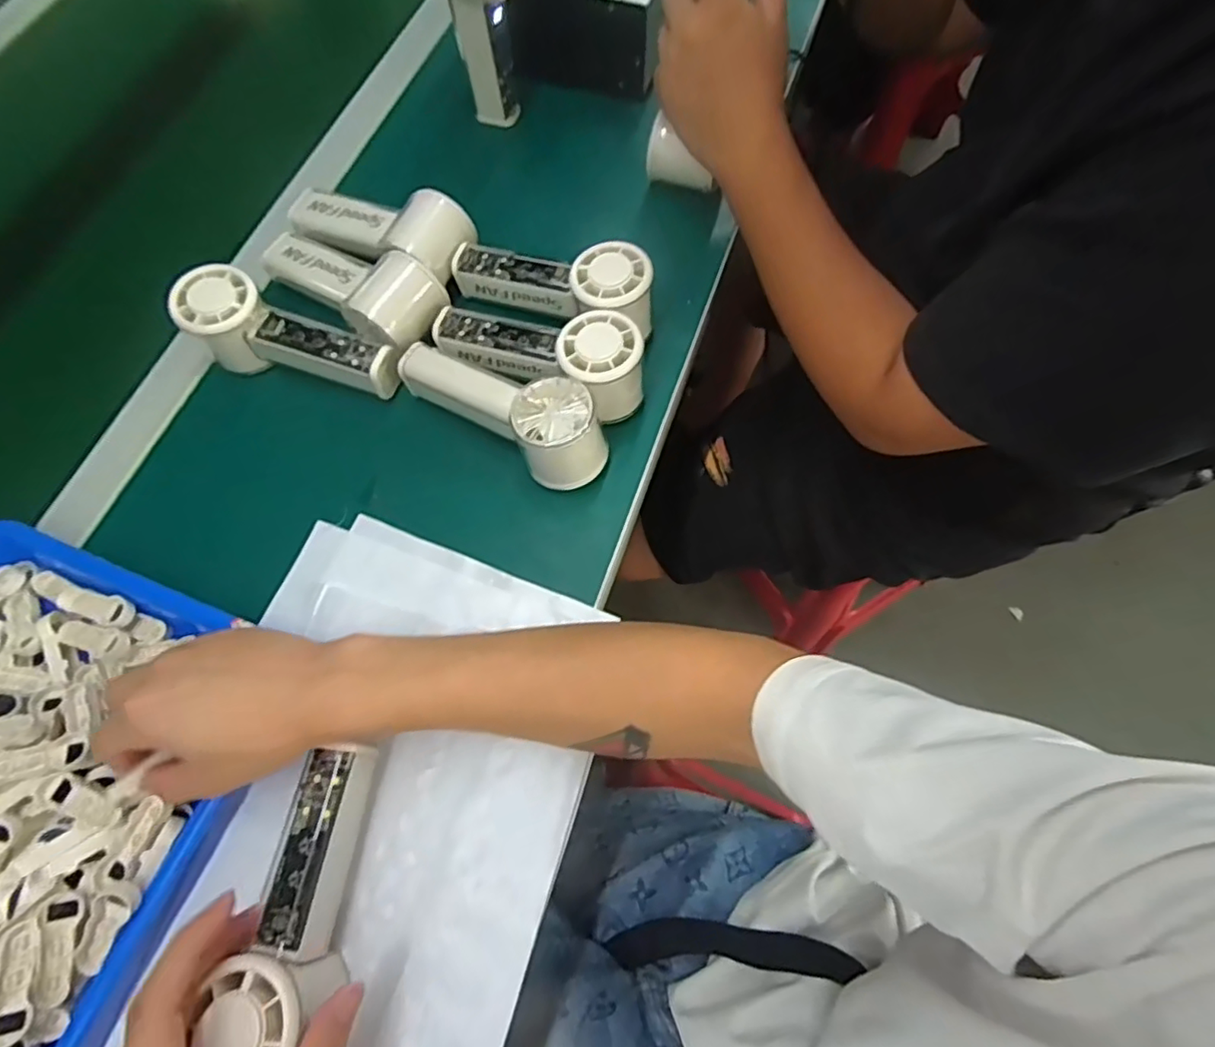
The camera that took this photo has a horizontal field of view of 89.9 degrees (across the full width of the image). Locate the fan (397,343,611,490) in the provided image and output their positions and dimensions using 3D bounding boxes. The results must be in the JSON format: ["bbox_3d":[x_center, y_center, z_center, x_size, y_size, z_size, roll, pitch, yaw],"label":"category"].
[{"bbox_3d":[-0.072,-0.081,0.420,0.156,0.061,0.054,30,71,12],"label":"fan"}]

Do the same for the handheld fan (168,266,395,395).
[{"bbox_3d":[-0.231,-0.128,0.441,0.151,0.062,0.052,24,70,9],"label":"handheld fan"}]

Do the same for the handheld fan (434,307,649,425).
[{"bbox_3d":[-0.048,-0.124,0.435,0.155,0.062,0.058,24,70,10],"label":"handheld fan"}]

